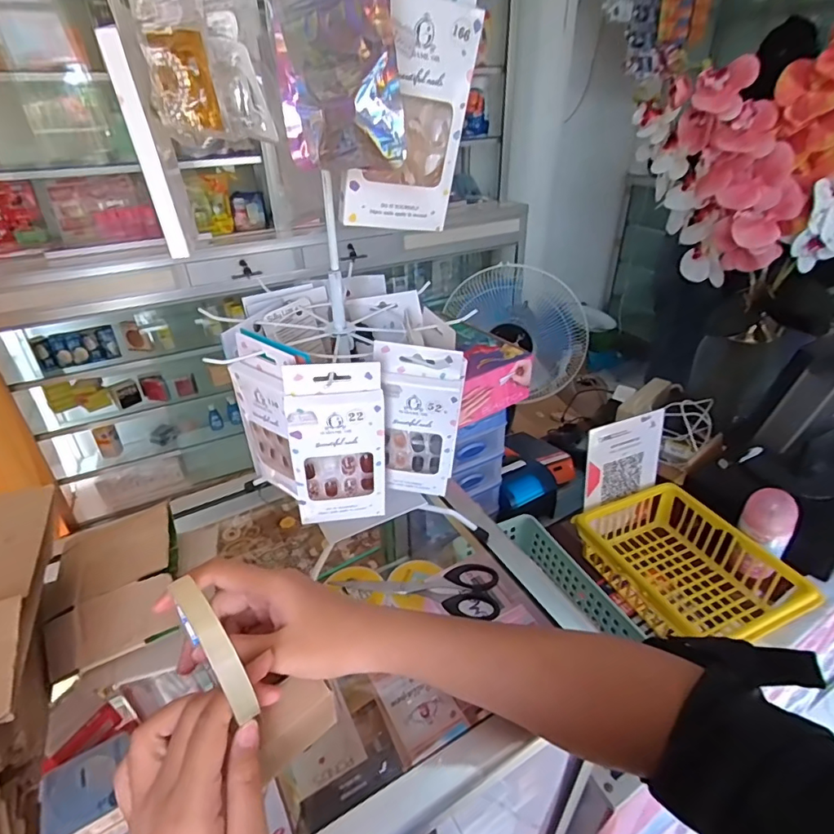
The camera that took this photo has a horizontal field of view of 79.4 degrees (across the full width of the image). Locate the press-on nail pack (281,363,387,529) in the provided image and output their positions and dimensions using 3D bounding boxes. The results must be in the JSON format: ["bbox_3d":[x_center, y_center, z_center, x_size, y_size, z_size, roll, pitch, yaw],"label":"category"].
[{"bbox_3d":[-0.059,0.025,0.378,0.069,0.137,0.015,-6,33,-7],"label":"press-on nail pack"}]

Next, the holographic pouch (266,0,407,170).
[{"bbox_3d":[-0.041,-0.169,0.234,0.069,0.093,0.010,11,36,25],"label":"holographic pouch"}]

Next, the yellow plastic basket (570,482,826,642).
[{"bbox_3d":[0.387,0.213,0.727,0.221,0.084,0.256,-14,35,-19],"label":"yellow plastic basket"}]

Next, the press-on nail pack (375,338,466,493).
[{"bbox_3d":[0.003,0.009,0.406,0.062,0.137,0.015,2,33,6],"label":"press-on nail pack"}]

